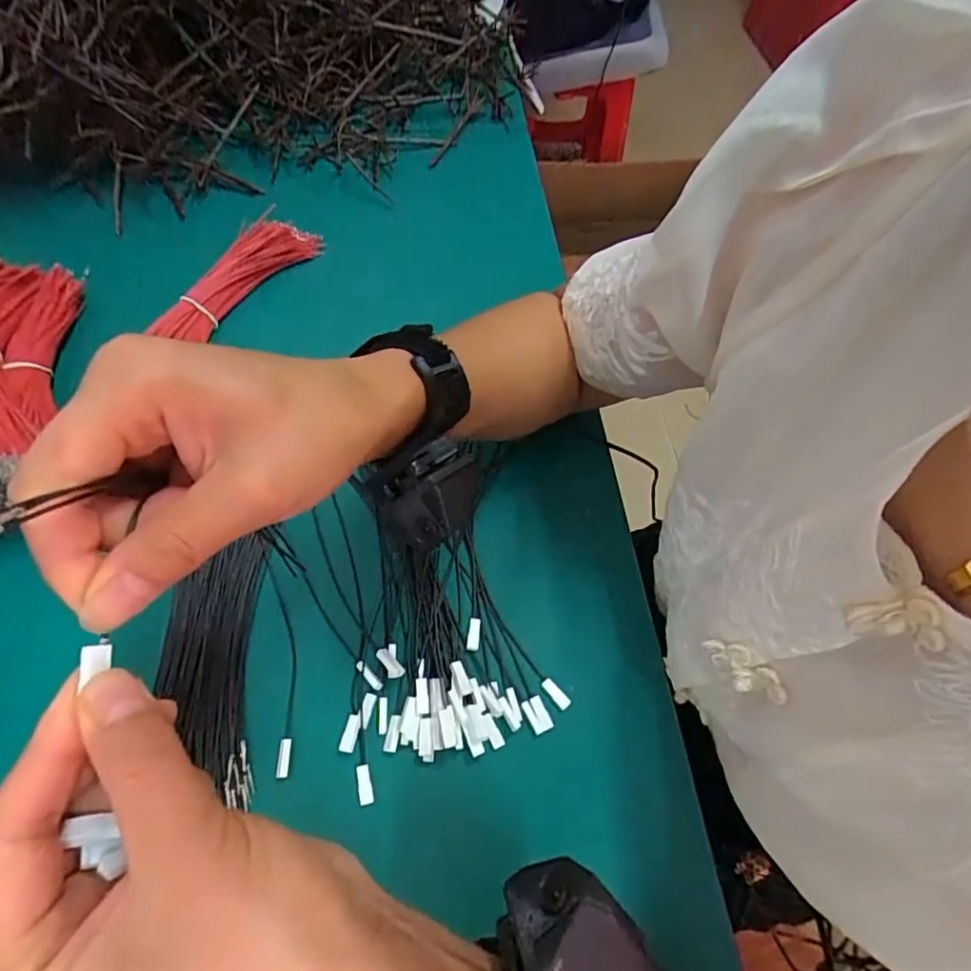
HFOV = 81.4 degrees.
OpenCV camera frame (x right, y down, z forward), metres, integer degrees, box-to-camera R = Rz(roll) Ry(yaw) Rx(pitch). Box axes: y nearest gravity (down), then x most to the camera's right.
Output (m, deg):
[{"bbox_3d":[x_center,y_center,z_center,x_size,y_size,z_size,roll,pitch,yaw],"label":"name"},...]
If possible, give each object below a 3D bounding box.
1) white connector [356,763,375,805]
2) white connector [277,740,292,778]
[{"bbox_3d":[-0.067,0.165,0.312,0.008,0.004,0.020,-10,62,-9],"label":"white connector"},{"bbox_3d":[-0.113,0.152,0.315,0.007,0.004,0.019,0,61,-4],"label":"white connector"}]

